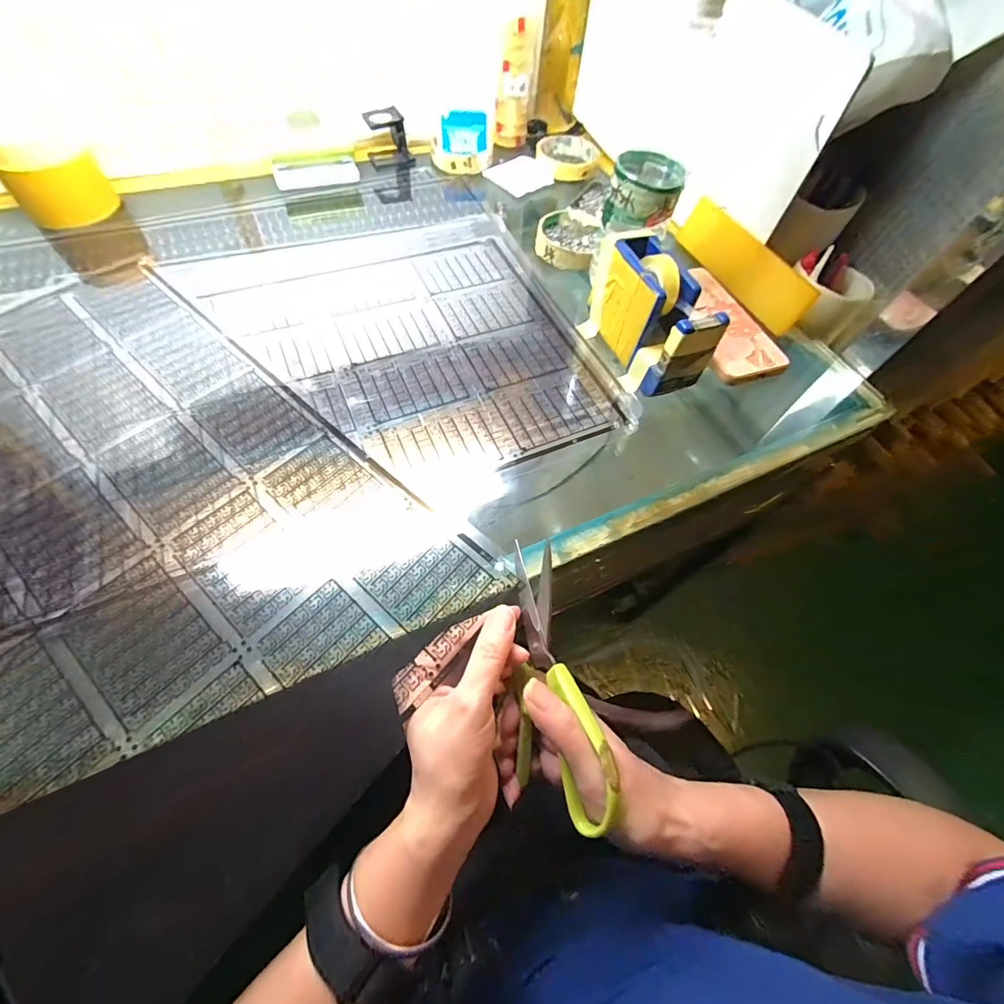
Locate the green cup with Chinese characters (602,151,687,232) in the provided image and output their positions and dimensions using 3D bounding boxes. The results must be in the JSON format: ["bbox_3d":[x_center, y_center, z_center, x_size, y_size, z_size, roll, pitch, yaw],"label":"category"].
[{"bbox_3d":[0.133,-0.286,0.405,0.062,0.045,0.065,2,60,-3],"label":"green cup with Chinese characters"}]

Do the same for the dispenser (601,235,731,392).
[{"bbox_3d":[0.133,-0.165,0.393,0.047,0.081,0.134,-19,64,-15],"label":"dispenser"}]

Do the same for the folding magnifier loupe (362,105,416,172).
[{"bbox_3d":[-0.145,-0.472,0.569,0.054,0.055,0.033,-20,64,-15],"label":"folding magnifier loupe"}]

